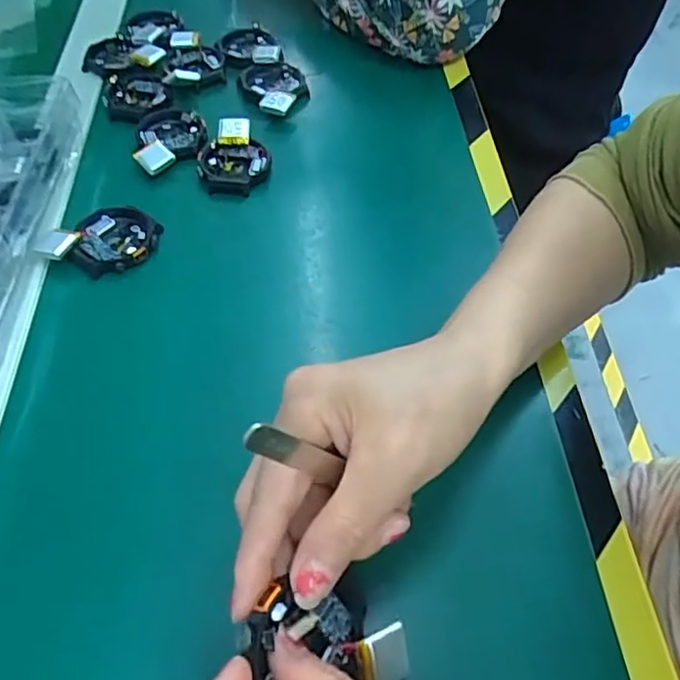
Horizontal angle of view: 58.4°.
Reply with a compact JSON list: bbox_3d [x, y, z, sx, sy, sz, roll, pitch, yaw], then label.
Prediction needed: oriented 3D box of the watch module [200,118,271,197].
[{"bbox_3d":[-0.074,-0.129,0.422,0.047,0.019,0.058,-8,55,-5],"label":"watch module"}]

